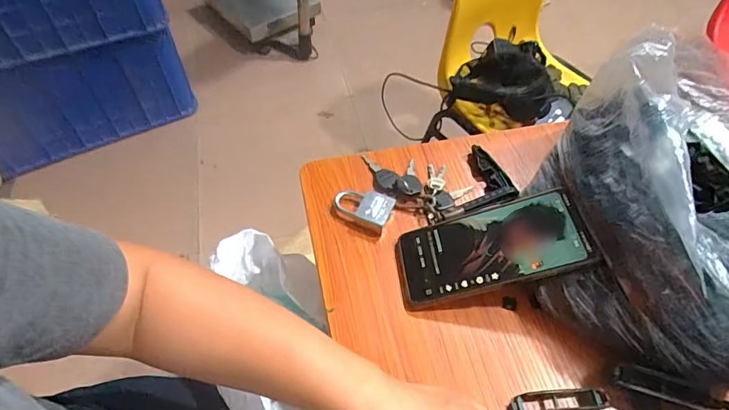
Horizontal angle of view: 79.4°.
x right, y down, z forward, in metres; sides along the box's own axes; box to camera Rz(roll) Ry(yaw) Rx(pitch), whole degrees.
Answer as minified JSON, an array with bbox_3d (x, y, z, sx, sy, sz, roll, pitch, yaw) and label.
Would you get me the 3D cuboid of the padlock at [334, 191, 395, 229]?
[{"bbox_3d":[-0.001,0.001,0.455,0.059,0.019,0.036,22,57,13],"label":"padlock"}]

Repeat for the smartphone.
[{"bbox_3d":[0.112,0.039,0.402,0.167,0.014,0.081,-18,54,12],"label":"smartphone"}]

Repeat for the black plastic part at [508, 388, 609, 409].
[{"bbox_3d":[0.156,0.161,0.354,0.073,0.018,0.018,-2,55,-3],"label":"black plastic part"}]

